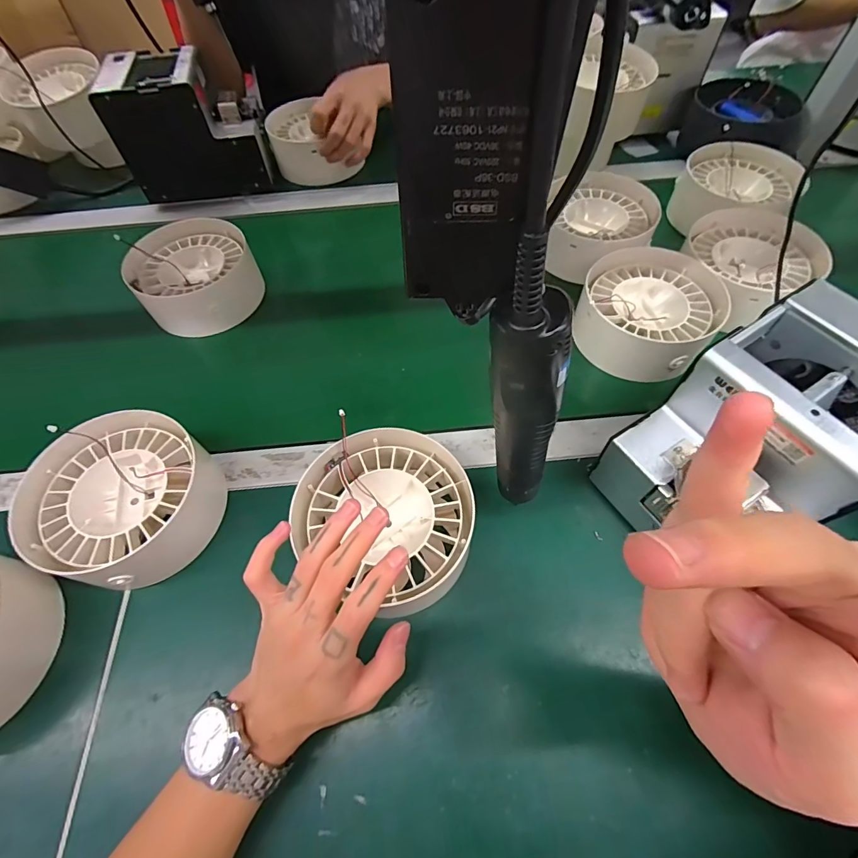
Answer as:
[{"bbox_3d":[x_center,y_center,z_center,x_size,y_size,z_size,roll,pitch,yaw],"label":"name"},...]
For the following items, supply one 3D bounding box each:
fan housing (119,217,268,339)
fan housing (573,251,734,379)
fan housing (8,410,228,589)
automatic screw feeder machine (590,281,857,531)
[{"bbox_3d":[-0.284,-0.189,0.534,0.135,0.064,0.134,-1,61,3],"label":"fan housing"},{"bbox_3d":[0.234,-0.125,0.465,0.137,0.051,0.139,-1,61,3],"label":"fan housing"},{"bbox_3d":[-0.260,0.059,0.374,0.144,0.060,0.134,-1,61,3],"label":"fan housing"},{"bbox_3d":[0.243,0.007,0.317,0.168,0.124,0.118,-31,64,-13],"label":"automatic screw feeder machine"}]

